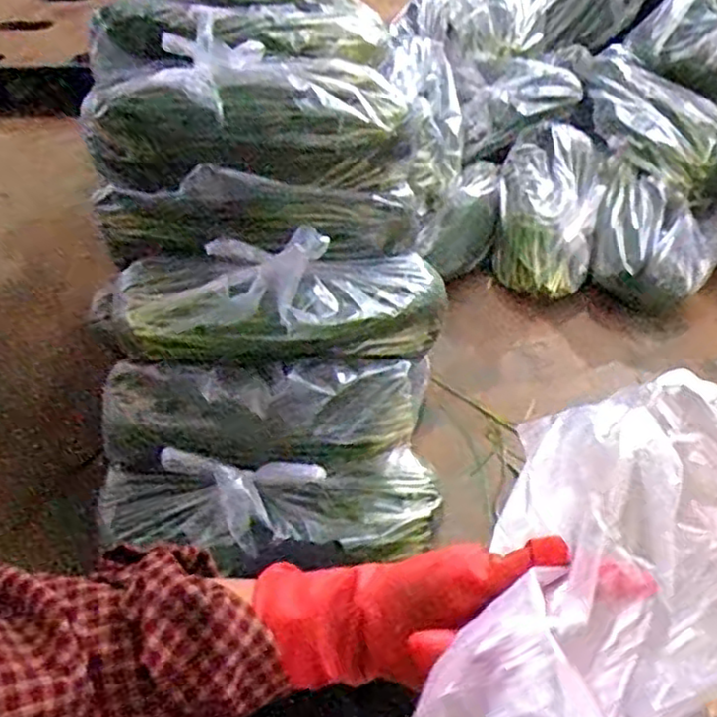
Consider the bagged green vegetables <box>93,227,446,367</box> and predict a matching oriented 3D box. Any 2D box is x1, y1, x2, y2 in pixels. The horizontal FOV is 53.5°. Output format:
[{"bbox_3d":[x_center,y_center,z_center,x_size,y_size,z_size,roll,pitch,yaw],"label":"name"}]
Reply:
[{"bbox_3d":[-0.116,-0.073,0.950,0.461,0.171,0.183,-3,41,0],"label":"bagged green vegetables"}]

